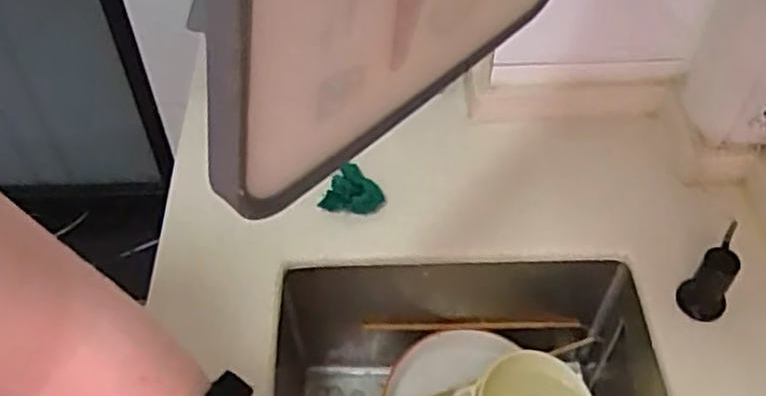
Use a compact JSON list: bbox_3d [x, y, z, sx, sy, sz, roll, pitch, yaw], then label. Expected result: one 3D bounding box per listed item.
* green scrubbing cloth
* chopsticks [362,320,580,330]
[{"bbox_3d":[-0.028,-0.005,0.749,0.056,0.034,0.056,23,54,17],"label":"green scrubbing cloth"},{"bbox_3d":[0.098,0.142,0.841,0.237,0.014,0.012,0,50,-1],"label":"chopsticks"}]

